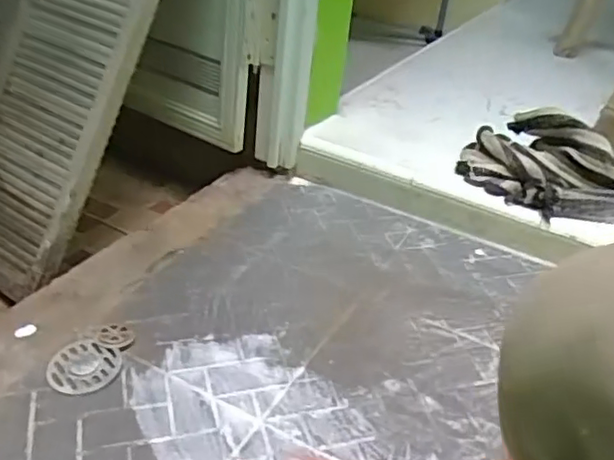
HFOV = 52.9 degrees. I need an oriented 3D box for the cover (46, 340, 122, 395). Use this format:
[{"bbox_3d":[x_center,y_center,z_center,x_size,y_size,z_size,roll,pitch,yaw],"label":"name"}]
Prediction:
[{"bbox_3d":[-0.242,0.148,0.665,0.072,0.008,0.068,5,33,-3],"label":"cover"}]

